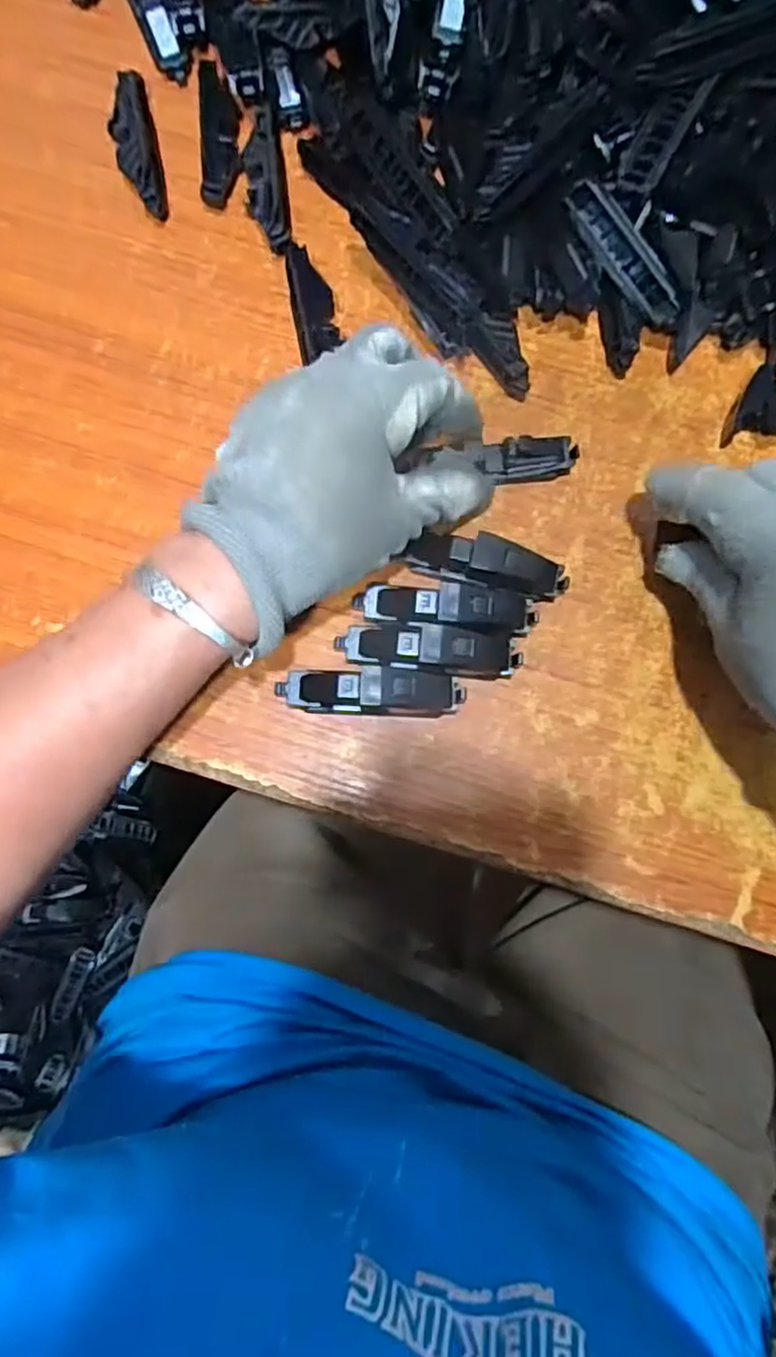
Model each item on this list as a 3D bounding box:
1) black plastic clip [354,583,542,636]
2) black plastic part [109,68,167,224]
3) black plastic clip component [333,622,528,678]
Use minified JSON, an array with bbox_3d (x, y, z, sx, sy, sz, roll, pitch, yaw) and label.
[{"bbox_3d":[0.027,-0.031,0.327,0.082,0.021,0.018,6,79,0],"label":"black plastic clip"},{"bbox_3d":[-0.129,-0.273,0.369,0.021,0.020,0.074,-13,80,-3],"label":"black plastic part"},{"bbox_3d":[0.019,-0.013,0.324,0.081,0.021,0.021,6,79,0],"label":"black plastic clip component"}]

